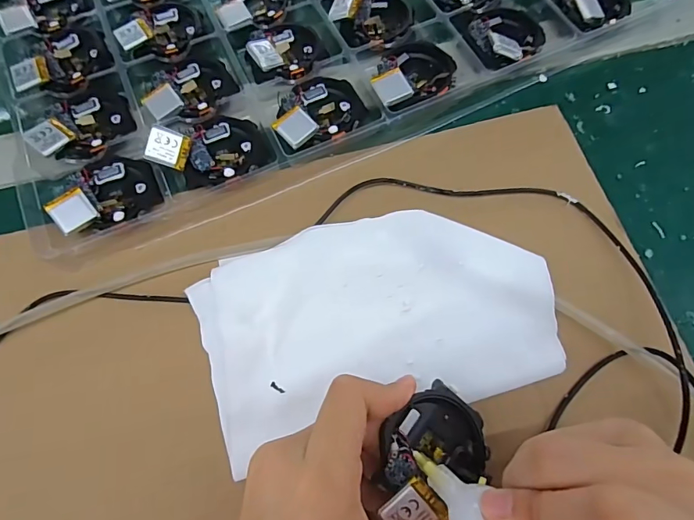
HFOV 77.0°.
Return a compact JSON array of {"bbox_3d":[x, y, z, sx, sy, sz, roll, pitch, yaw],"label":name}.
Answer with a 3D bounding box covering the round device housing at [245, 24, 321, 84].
[{"bbox_3d":[-0.043,-0.148,0.297,0.046,0.015,0.046,-2,71,0],"label":"round device housing"}]

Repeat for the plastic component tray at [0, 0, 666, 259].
[{"bbox_3d":[-0.034,-0.217,0.321,0.439,0.023,0.305,-23,72,-7],"label":"plastic component tray"}]

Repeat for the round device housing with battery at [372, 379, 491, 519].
[{"bbox_3d":[0.036,0.085,0.194,0.055,0.021,0.045,-26,74,-7],"label":"round device housing with battery"}]

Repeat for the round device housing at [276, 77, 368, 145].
[{"bbox_3d":[-0.014,-0.100,0.283,0.048,0.010,0.049,0,71,1],"label":"round device housing"}]

